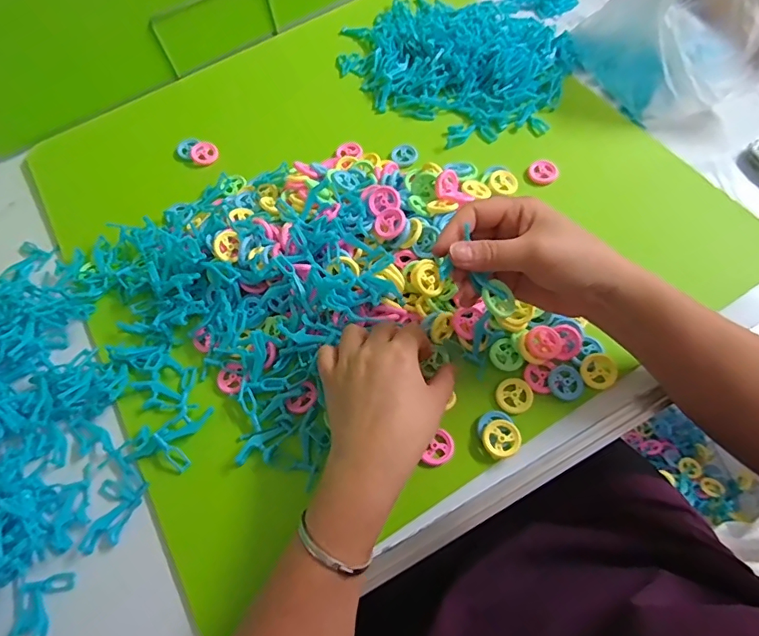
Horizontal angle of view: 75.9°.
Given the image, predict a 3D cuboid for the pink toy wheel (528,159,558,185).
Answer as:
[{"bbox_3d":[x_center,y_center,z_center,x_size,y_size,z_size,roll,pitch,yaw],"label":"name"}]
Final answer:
[{"bbox_3d":[0.175,-0.156,0.518,0.030,0.010,0.026,19,65,15],"label":"pink toy wheel"}]

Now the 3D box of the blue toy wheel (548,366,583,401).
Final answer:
[{"bbox_3d":[0.158,0.055,0.412,0.028,0.004,0.030,-2,61,5],"label":"blue toy wheel"}]

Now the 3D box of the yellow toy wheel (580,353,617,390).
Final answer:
[{"bbox_3d":[0.187,0.045,0.414,0.030,0.004,0.030,-2,61,5],"label":"yellow toy wheel"}]

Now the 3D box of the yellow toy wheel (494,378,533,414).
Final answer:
[{"bbox_3d":[0.114,0.065,0.411,0.031,0.004,0.030,-2,61,5],"label":"yellow toy wheel"}]

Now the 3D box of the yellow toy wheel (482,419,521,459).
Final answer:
[{"bbox_3d":[0.100,0.098,0.396,0.030,0.008,0.029,-2,61,5],"label":"yellow toy wheel"}]

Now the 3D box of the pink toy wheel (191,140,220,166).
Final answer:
[{"bbox_3d":[-0.202,-0.190,0.562,0.029,0.009,0.031,-2,61,5],"label":"pink toy wheel"}]

